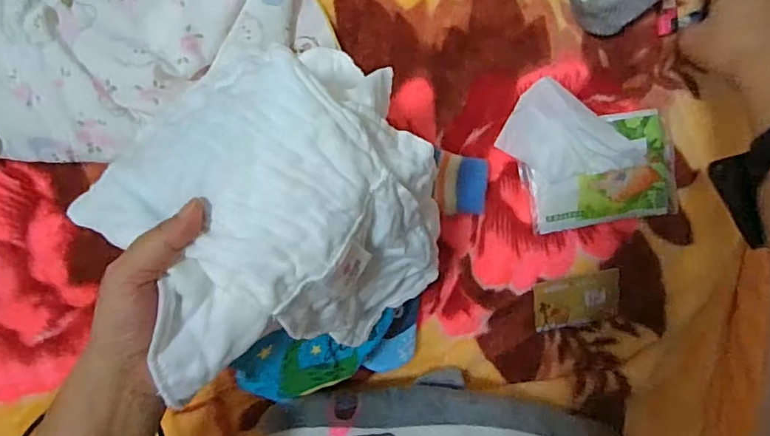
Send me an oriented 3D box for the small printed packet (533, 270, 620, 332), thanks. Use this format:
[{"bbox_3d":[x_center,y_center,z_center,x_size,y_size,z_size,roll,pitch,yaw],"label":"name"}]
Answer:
[{"bbox_3d":[0.190,0.082,0.504,0.087,0.004,0.052,-10,104,-7],"label":"small printed packet"}]

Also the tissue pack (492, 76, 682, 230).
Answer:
[{"bbox_3d":[0.197,-0.060,0.474,0.160,0.035,0.135,-8,95,-5],"label":"tissue pack"}]

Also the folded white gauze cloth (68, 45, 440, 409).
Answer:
[{"bbox_3d":[-0.061,0.000,0.334,0.192,0.114,0.203,-30,97,-3],"label":"folded white gauze cloth"}]

